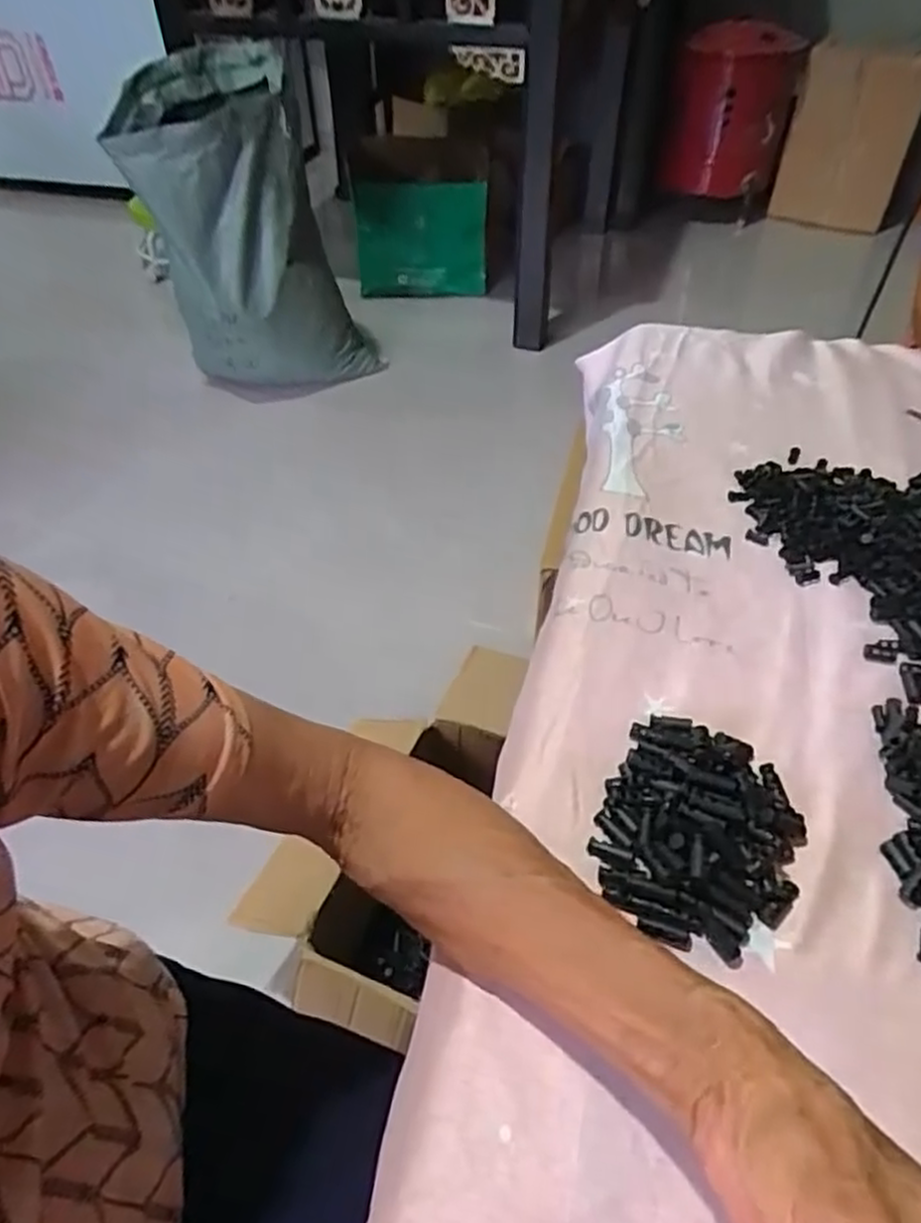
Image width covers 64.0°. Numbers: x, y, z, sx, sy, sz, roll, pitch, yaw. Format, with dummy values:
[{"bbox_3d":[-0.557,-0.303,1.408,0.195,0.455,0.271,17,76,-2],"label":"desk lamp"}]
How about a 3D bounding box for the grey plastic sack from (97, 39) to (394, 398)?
[{"bbox_3d":[-0.405,-0.740,1.517,0.417,0.622,0.279,-9,46,-7],"label":"grey plastic sack"}]

